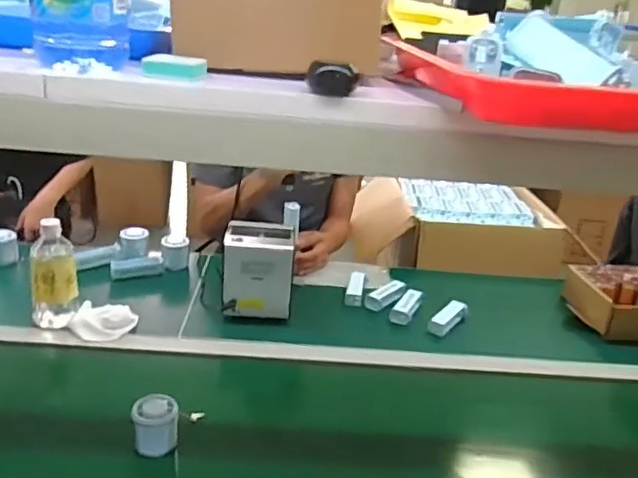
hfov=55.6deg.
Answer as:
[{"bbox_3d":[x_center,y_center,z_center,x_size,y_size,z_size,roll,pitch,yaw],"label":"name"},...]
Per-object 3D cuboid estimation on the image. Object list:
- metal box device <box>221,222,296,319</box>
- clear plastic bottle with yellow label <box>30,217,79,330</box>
[{"bbox_3d":[-0.112,0.060,1.137,0.125,0.143,0.138,4,22,-3],"label":"metal box device"},{"bbox_3d":[-0.450,0.069,1.030,0.075,0.193,0.054,-5,24,-24],"label":"clear plastic bottle with yellow label"}]

